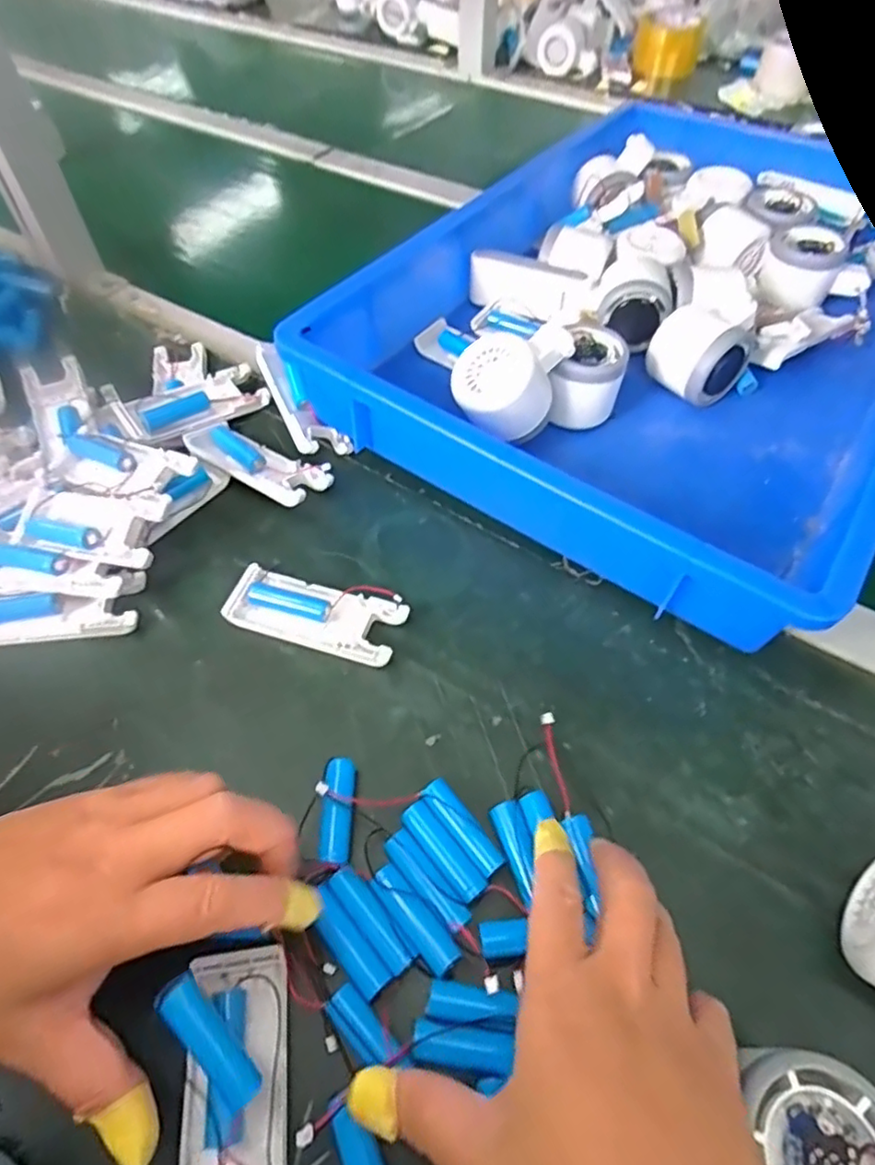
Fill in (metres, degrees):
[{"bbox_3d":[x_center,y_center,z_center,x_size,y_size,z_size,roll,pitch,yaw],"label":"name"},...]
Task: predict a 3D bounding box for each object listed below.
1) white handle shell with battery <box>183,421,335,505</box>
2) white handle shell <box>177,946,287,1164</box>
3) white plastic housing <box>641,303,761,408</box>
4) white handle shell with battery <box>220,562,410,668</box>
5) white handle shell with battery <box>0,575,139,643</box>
[{"bbox_3d":[-0.128,-0.084,0.436,0.104,0.024,0.040,25,60,17],"label":"white handle shell with battery"},{"bbox_3d":[-0.079,0.203,0.238,0.039,0.011,0.104,-6,56,-4],"label":"white handle shell"},{"bbox_3d":[0.199,-0.173,0.466,0.063,0.060,0.059,-33,62,-20],"label":"white plastic housing"},{"bbox_3d":[-0.072,0.016,0.372,0.103,0.012,0.049,15,57,11],"label":"white handle shell with battery"},{"bbox_3d":[-0.234,0.018,0.375,0.102,0.024,0.033,-5,56,-3],"label":"white handle shell with battery"}]

